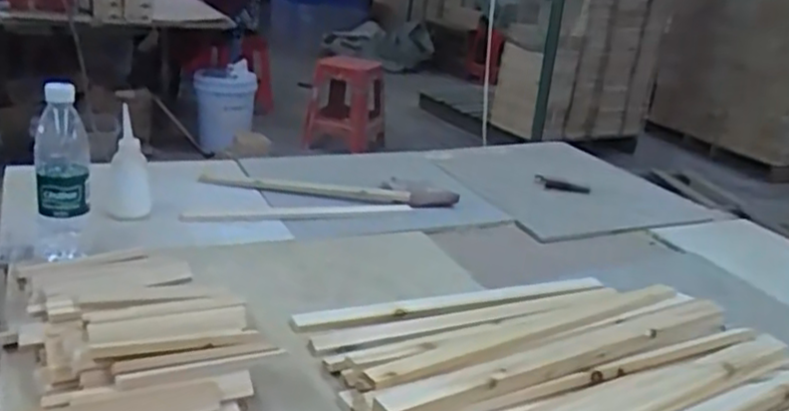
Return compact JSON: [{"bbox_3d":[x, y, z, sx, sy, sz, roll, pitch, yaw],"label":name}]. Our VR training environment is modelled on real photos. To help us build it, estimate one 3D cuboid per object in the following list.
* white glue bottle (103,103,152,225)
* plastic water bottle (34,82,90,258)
[{"bbox_3d":[-0.413,-0.062,1.090,0.068,0.148,0.057,-4,23,-23],"label":"white glue bottle"},{"bbox_3d":[-0.431,-0.040,0.919,0.069,0.225,0.067,-6,24,-27],"label":"plastic water bottle"}]

